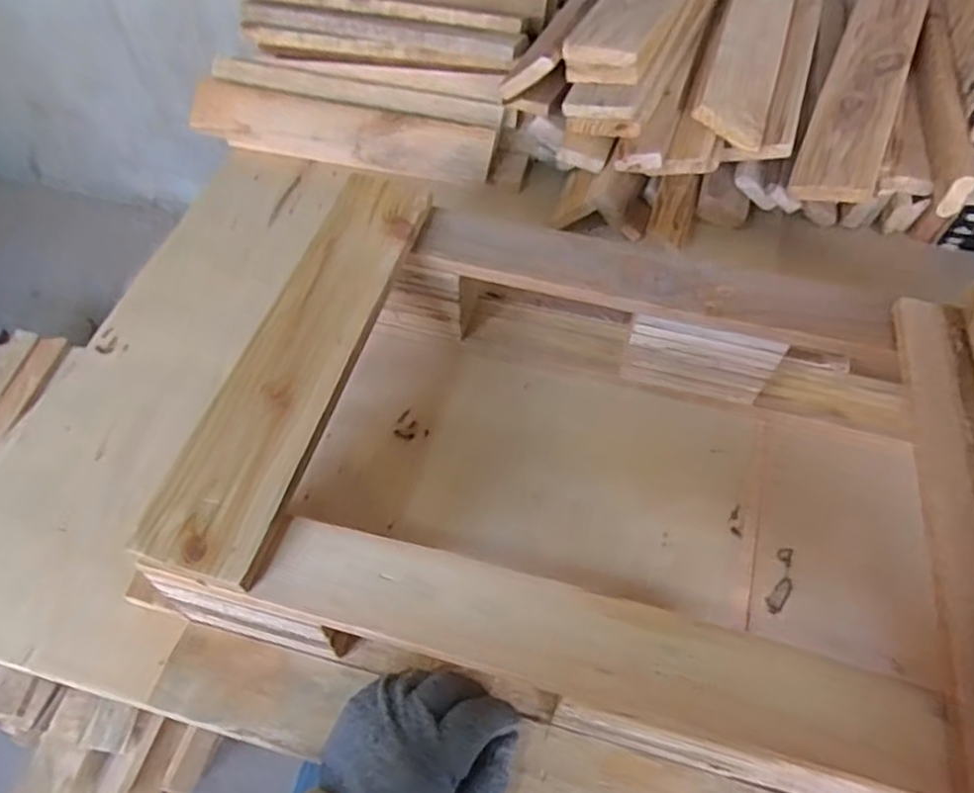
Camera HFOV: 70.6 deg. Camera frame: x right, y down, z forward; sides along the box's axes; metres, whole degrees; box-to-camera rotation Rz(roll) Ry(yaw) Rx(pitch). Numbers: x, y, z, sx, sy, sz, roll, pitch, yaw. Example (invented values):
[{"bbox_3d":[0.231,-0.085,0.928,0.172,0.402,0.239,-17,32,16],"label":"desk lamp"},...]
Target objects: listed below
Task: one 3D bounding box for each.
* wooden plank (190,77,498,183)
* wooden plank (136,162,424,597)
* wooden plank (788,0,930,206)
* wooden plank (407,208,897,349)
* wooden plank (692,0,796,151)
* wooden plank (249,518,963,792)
[{"bbox_3d":[-0.167,-0.297,0.783,0.349,0.016,0.072,12,81,4],"label":"wooden plank"},{"bbox_3d":[-0.128,-0.039,0.494,0.076,0.018,0.350,13,57,8],"label":"wooden plank"},{"bbox_3d":[0.410,-0.342,0.747,0.077,0.021,0.352,14,63,28],"label":"wooden plank"},{"bbox_3d":[0.132,-0.093,0.552,0.381,0.030,0.070,11,57,7],"label":"wooden plank"},{"bbox_3d":[0.295,-0.397,0.758,0.077,0.011,0.359,31,59,-12],"label":"wooden plank"},{"bbox_3d":[0.057,0.145,0.392,0.381,0.023,0.057,13,57,8],"label":"wooden plank"}]

